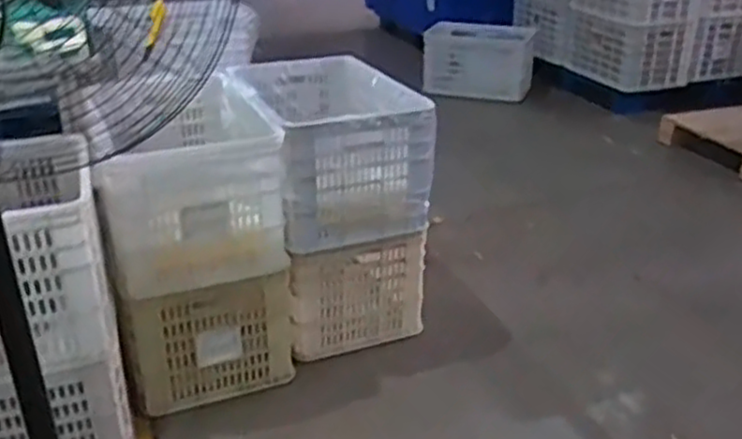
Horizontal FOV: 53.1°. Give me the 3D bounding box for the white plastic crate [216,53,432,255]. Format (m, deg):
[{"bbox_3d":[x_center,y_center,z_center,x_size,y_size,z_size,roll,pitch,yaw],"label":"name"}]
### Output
[{"bbox_3d":[-0.108,-0.182,1.839,0.372,0.309,0.546,-8,28,-16],"label":"white plastic crate"}]

